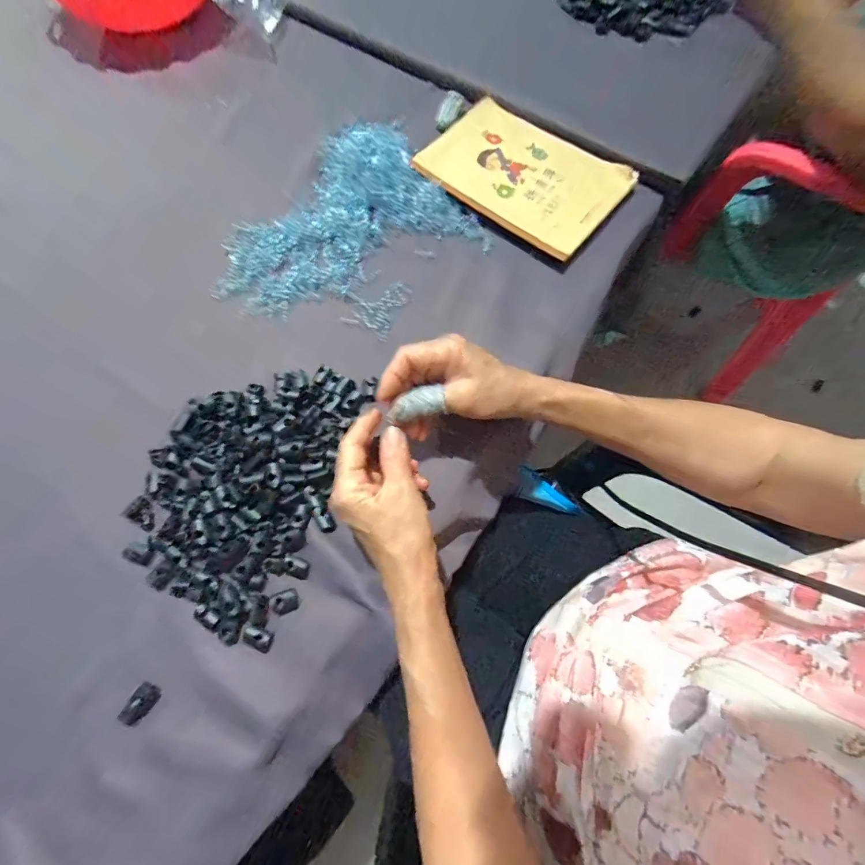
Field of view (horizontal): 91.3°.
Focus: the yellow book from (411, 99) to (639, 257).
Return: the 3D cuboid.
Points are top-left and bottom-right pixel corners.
[{"bbox_3d":[0.099,-0.283,0.460,0.200,0.016,0.136,39,76,13],"label":"yellow book"}]

